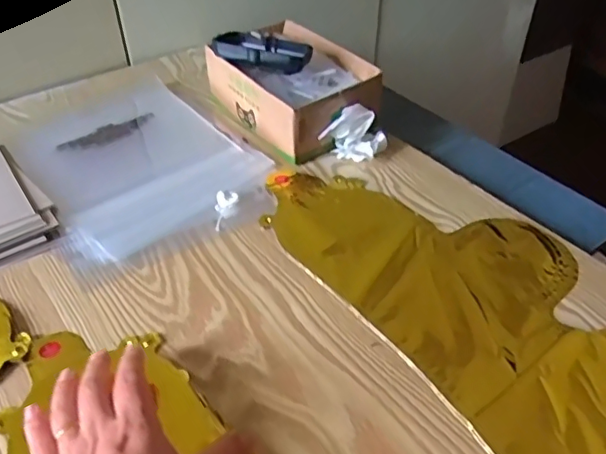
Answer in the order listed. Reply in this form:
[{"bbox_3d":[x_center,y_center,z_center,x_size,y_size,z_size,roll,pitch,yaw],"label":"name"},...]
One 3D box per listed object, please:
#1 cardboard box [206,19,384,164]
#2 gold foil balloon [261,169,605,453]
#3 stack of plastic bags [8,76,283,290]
[{"bbox_3d":[-0.012,-0.165,0.649,0.125,0.081,0.187,-26,47,-26],"label":"cardboard box"},{"bbox_3d":[0.145,0.056,0.460,0.200,0.009,0.420,-29,49,-28],"label":"gold foil balloon"},{"bbox_3d":[-0.186,-0.073,0.614,0.217,0.014,0.295,-28,48,-28],"label":"stack of plastic bags"}]

